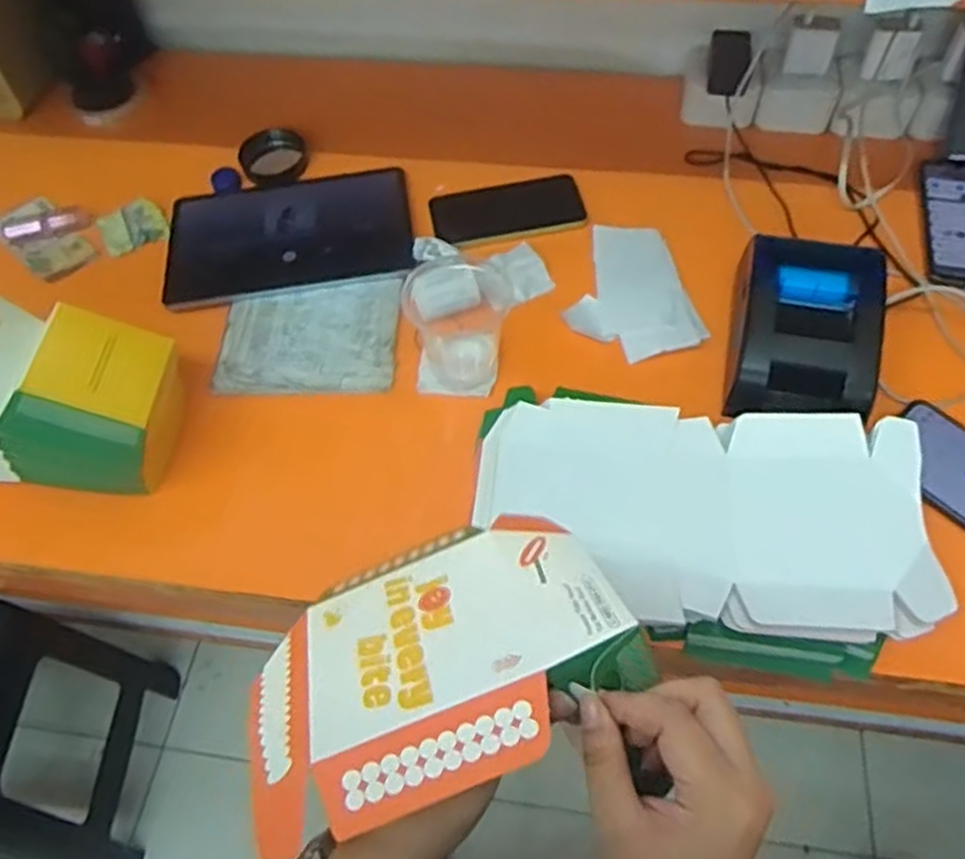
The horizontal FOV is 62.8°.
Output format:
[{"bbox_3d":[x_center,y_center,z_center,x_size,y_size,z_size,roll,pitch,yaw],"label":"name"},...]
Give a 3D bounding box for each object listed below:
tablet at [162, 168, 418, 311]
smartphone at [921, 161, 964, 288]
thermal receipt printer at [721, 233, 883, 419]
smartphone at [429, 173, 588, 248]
[{"bbox_3d":[-0.200,-0.207,0.816,0.248,0.016,0.164,-9,58,-3],"label":"tablet"},{"bbox_3d":[0.483,-0.206,0.792,0.075,0.013,0.166,10,59,9],"label":"smartphone"},{"bbox_3d":[0.268,-0.082,0.664,0.114,0.073,0.156,6,58,7],"label":"thermal receipt printer"},{"bbox_3d":[0.026,-0.230,0.830,0.155,0.010,0.092,-12,58,-5],"label":"smartphone"}]

